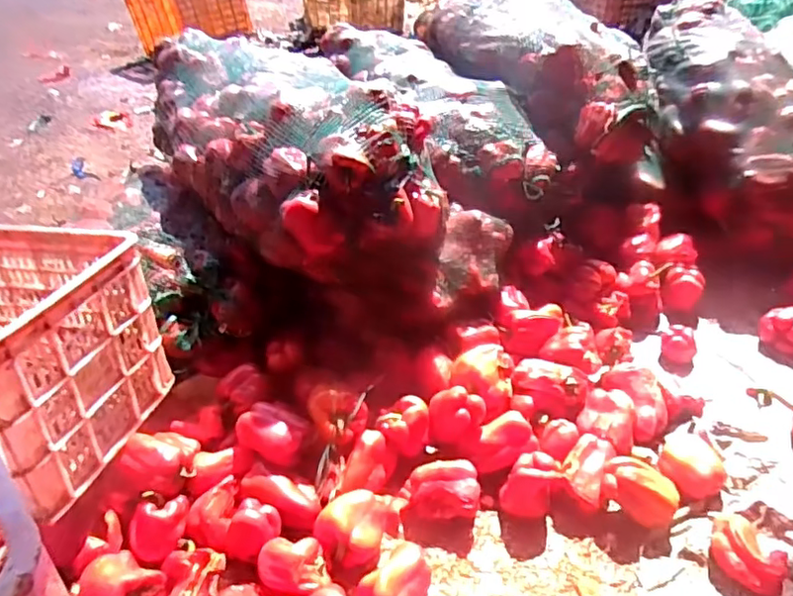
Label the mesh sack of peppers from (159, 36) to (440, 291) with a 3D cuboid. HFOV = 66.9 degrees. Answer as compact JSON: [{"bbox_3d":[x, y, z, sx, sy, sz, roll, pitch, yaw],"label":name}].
[{"bbox_3d":[-0.244,-0.303,1.247,0.386,0.304,0.706,-20,41,-24],"label":"mesh sack of peppers"}]

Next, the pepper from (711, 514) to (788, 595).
[{"bbox_3d":[0.526,0.379,0.899,0.093,0.054,0.116,-23,43,-27],"label":"pepper"}]

